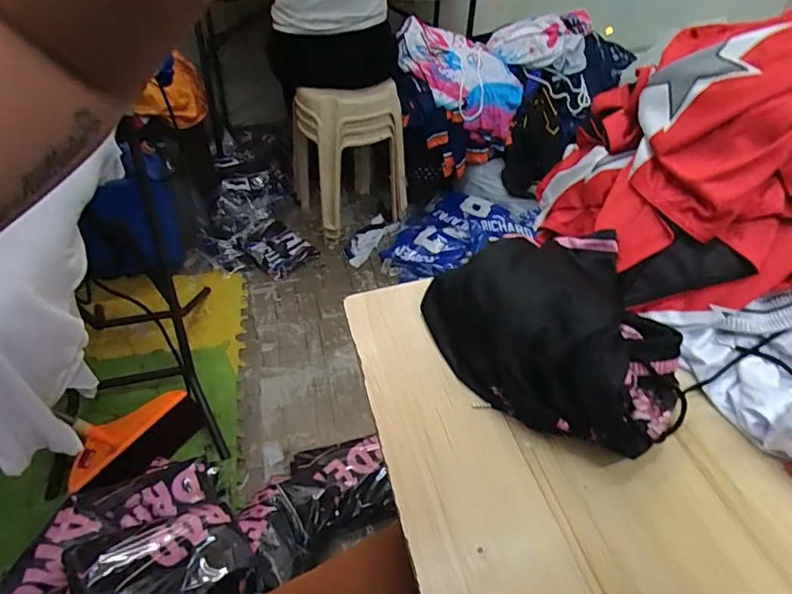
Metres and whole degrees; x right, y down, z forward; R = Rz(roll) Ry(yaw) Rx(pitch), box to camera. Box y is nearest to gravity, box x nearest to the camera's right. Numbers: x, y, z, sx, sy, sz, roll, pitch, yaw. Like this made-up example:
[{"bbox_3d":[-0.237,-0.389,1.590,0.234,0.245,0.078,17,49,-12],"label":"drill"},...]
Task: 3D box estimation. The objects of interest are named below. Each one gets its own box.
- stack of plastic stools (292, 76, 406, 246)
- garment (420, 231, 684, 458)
[{"bbox_3d":[-0.169,-0.520,1.792,0.360,0.503,0.337,-15,46,-19],"label":"stack of plastic stools"},{"bbox_3d":[0.168,0.036,0.529,0.215,0.108,0.257,-11,43,-9],"label":"garment"}]

